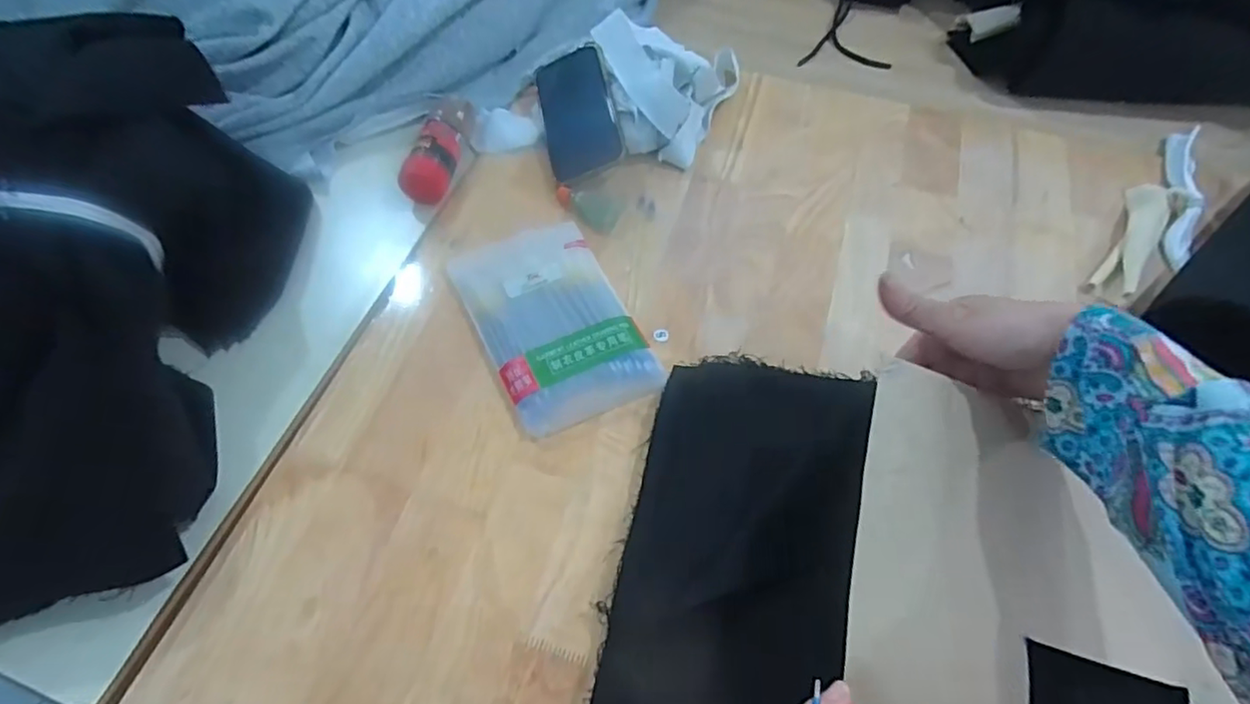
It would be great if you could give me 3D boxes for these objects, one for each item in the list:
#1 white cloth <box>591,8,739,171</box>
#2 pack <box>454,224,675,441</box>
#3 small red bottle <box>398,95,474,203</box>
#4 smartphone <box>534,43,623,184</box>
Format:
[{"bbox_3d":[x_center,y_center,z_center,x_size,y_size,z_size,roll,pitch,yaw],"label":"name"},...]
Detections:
[{"bbox_3d":[0.037,-0.257,0.584,0.137,0.068,0.154,7,59,4],"label":"white cloth"},{"bbox_3d":[-0.057,-0.027,0.477,0.112,0.016,0.177,-23,62,-13],"label":"pack"},{"bbox_3d":[-0.172,-0.195,0.560,0.040,0.038,0.111,9,59,5],"label":"small red bottle"},{"bbox_3d":[-0.043,-0.229,0.577,0.070,0.015,0.138,-16,73,13],"label":"smartphone"}]

